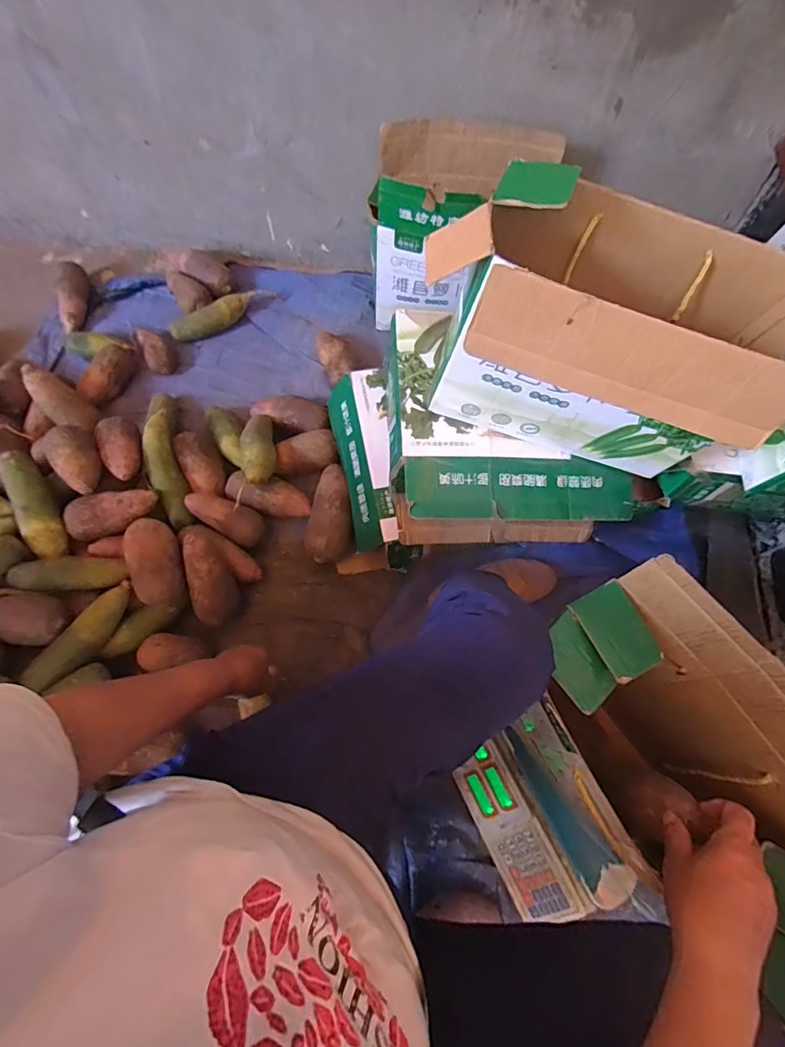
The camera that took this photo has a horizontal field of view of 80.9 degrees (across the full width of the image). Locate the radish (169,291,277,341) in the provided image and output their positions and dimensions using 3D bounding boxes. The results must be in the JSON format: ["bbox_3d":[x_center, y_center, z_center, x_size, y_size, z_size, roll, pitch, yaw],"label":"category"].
[{"bbox_3d":[-0.401,-0.505,1.092,0.258,0.046,0.059,-40,73,-16],"label":"radish"}]

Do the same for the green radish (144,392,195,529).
[{"bbox_3d":[-0.428,-0.122,0.877,0.059,0.051,0.260,-11,83,-6],"label":"green radish"}]

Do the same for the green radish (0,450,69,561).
[{"bbox_3d":[-0.621,-0.031,0.798,0.054,0.052,0.200,-25,84,-11],"label":"green radish"}]

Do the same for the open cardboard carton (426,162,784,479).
[{"bbox_3d":[0.245,-0.207,0.555,0.405,0.260,0.180,14,67,5],"label":"open cardboard carton"}]

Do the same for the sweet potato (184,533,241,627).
[{"bbox_3d":[-0.309,0.094,0.781,0.066,0.055,0.159,-16,110,-8],"label":"sweet potato"}]

